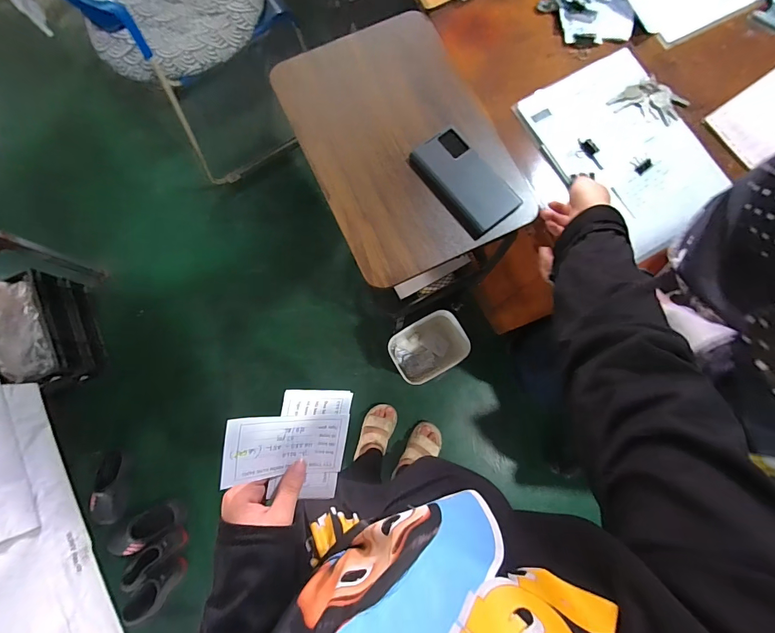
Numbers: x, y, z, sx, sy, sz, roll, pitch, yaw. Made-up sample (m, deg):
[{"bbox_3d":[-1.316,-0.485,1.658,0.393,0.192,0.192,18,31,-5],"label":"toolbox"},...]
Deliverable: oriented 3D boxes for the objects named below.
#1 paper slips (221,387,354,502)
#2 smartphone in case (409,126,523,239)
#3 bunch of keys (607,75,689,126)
[{"bbox_3d":[-0.087,0.115,0.331,0.103,0.007,0.101,7,97,-28],"label":"paper slips"},{"bbox_3d":[0.115,-0.203,0.568,0.087,0.013,0.163,-38,84,-3],"label":"smartphone in case"},{"bbox_3d":[0.411,-0.339,0.586,0.114,0.008,0.064,19,84,4],"label":"bunch of keys"}]

